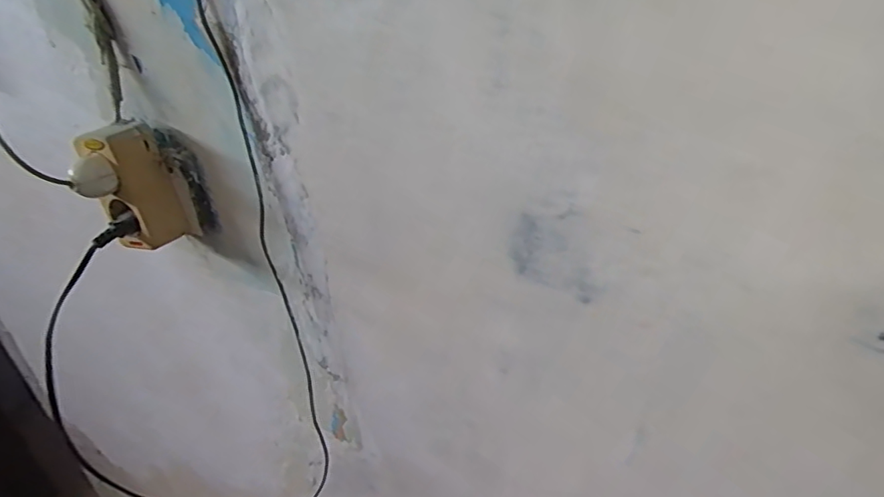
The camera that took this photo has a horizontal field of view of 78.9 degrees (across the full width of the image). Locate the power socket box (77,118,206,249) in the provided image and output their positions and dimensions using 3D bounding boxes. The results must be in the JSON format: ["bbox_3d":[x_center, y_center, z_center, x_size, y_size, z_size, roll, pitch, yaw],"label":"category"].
[{"bbox_3d":[-0.274,-0.053,0.479,0.077,0.103,0.047,-29,35,-35],"label":"power socket box"}]

